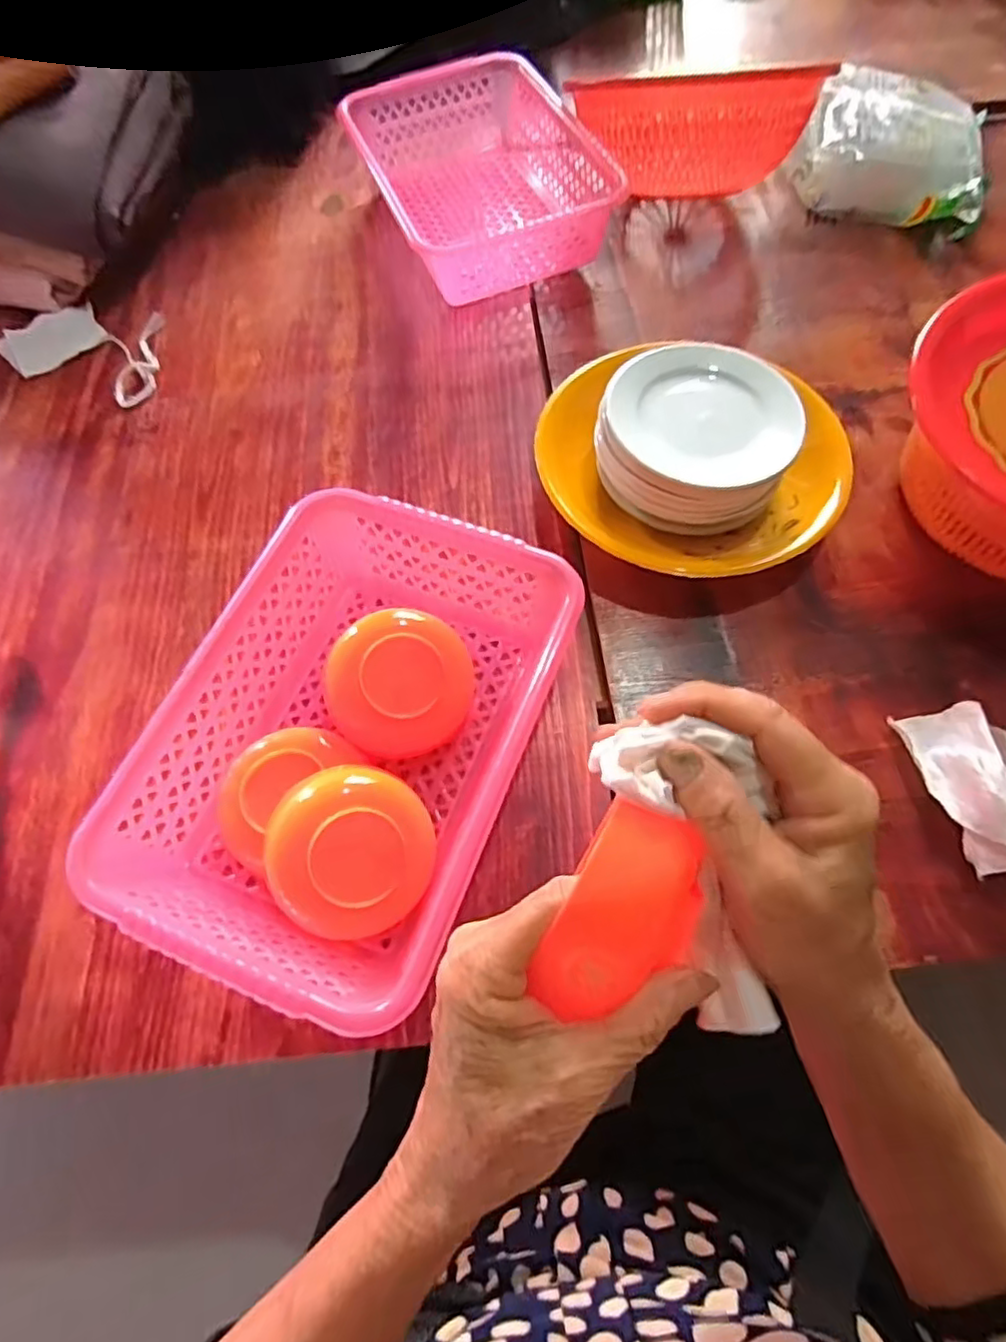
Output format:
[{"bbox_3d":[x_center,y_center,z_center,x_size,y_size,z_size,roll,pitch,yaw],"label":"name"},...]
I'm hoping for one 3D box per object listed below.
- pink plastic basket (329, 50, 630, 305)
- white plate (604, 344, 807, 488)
[{"bbox_3d":[-0.029,-0.516,0.689,0.208,0.077,0.287,-21,66,-7],"label":"pink plastic basket"},{"bbox_3d":[0.154,-0.199,0.498,0.141,0.018,0.128,20,66,11],"label":"white plate"}]

